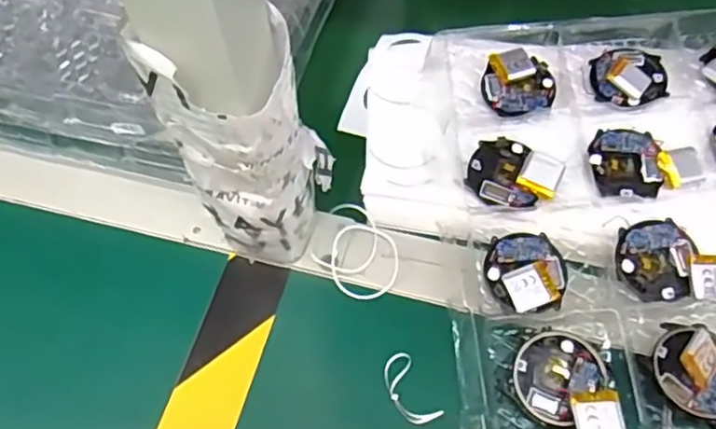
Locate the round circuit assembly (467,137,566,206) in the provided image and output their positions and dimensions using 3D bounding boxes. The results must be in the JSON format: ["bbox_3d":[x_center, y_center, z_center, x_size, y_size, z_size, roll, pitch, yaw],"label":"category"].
[{"bbox_3d":[0.087,-0.022,0.361,0.049,0.016,0.041,13,61,11],"label":"round circuit assembly"}]

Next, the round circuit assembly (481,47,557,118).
[{"bbox_3d":[0.096,-0.079,0.385,0.041,0.010,0.043,-1,59,2],"label":"round circuit assembly"}]

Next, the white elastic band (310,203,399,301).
[{"bbox_3d":[-0.002,0.022,0.378,0.043,0.013,0.059,-40,65,-19],"label":"white elastic band"}]

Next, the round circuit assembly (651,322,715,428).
[{"bbox_3d":[0.167,0.073,0.311,0.043,0.018,0.045,-1,59,2],"label":"round circuit assembly"}]

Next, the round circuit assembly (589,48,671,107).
[{"bbox_3d":[0.162,-0.085,0.385,0.044,0.011,0.044,-1,59,2],"label":"round circuit assembly"}]

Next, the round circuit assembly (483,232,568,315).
[{"bbox_3d":[0.088,0.029,0.337,0.042,0.006,0.043,-1,59,2],"label":"round circuit assembly"}]

